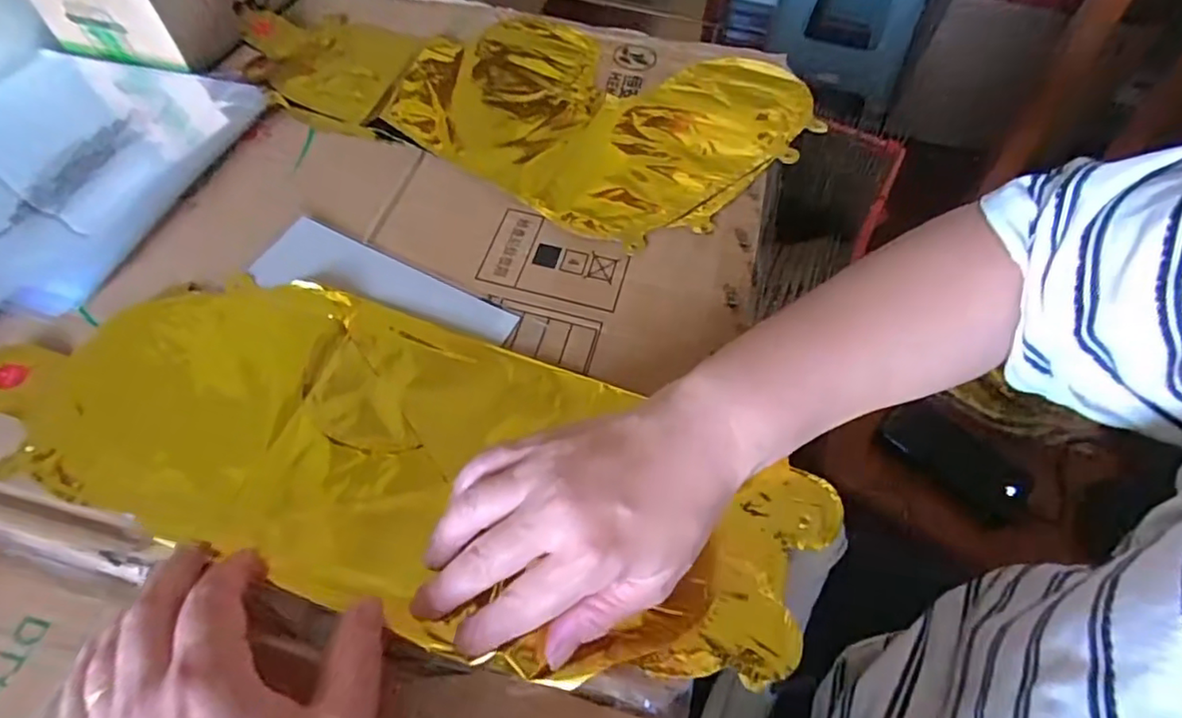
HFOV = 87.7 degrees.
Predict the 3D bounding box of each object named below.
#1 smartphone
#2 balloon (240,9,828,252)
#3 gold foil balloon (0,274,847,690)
[{"bbox_3d":[0.416,0.111,0.697,0.156,0.007,0.066,41,101,20],"label":"smartphone"},{"bbox_3d":[-0.058,-0.206,0.476,0.440,0.017,0.224,15,58,7],"label":"balloon"},{"bbox_3d":[-0.098,0.046,0.317,0.428,0.013,0.148,16,58,7],"label":"gold foil balloon"}]

